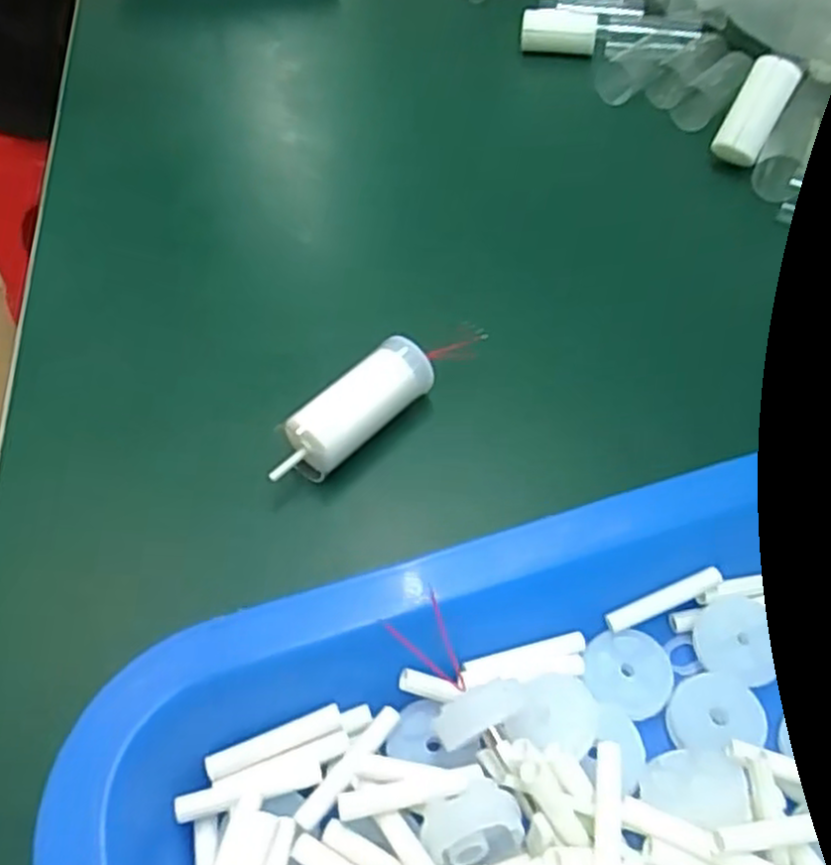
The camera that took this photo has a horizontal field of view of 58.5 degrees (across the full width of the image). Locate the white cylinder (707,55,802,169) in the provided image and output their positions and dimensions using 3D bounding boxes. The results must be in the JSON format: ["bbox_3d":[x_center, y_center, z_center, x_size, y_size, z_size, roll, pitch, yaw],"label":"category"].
[{"bbox_3d":[0.151,-0.142,0.328,0.020,0.016,0.045,33,101,26],"label":"white cylinder"}]

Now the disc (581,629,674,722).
[{"bbox_3d":[0.051,0.057,0.177,0.021,0.004,0.019,20,63,10],"label":"disc"}]

